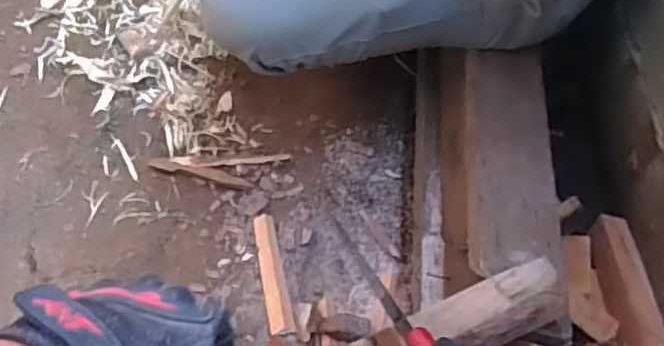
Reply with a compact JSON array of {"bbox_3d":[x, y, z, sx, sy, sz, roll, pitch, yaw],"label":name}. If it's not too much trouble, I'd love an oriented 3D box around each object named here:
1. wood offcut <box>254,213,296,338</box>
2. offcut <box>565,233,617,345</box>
[{"bbox_3d":[-0.083,0.136,0.949,0.032,0.014,0.182,-9,58,-9],"label":"wood offcut"},{"bbox_3d":[0.331,0.147,0.901,0.048,0.019,0.170,6,44,0],"label":"offcut"}]

